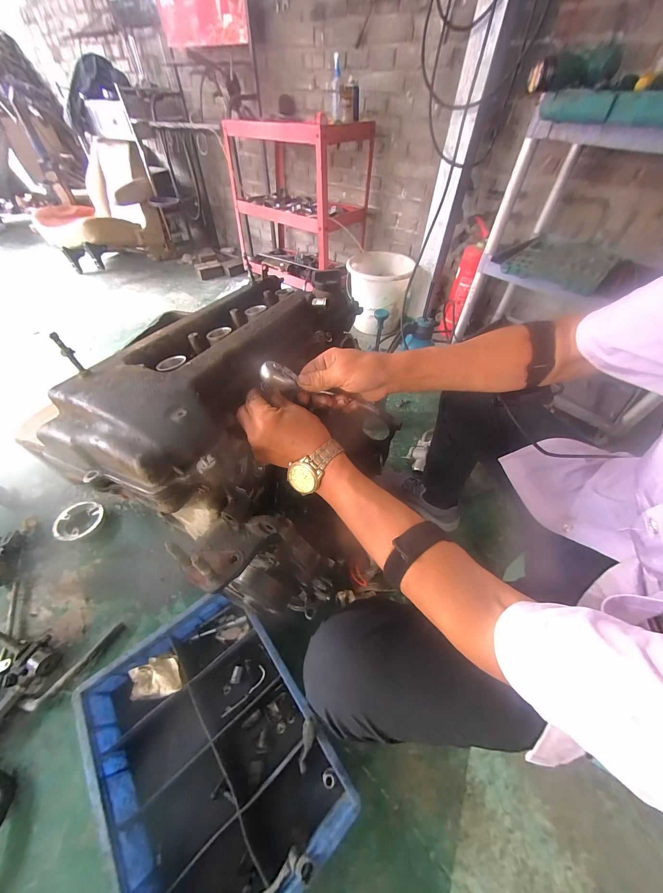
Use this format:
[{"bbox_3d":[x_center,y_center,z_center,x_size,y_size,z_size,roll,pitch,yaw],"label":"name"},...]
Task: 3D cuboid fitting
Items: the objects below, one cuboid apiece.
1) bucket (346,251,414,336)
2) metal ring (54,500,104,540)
[{"bbox_3d":[0.231,-0.800,1.522,0.328,0.302,0.333,11,50,6],"label":"bucket"},{"bbox_3d":[-0.718,0.207,0.815,0.119,0.019,0.119,1,50,-2],"label":"metal ring"}]

